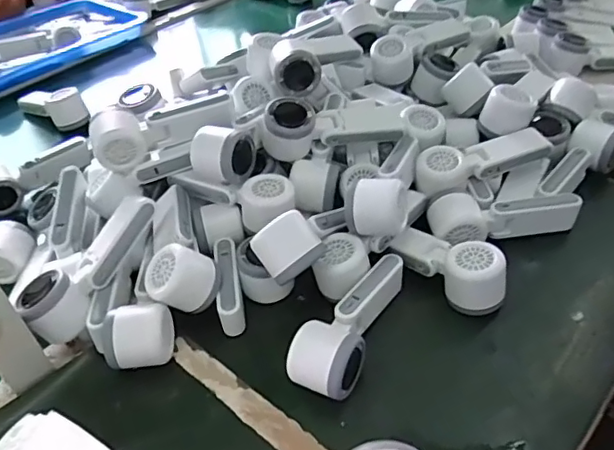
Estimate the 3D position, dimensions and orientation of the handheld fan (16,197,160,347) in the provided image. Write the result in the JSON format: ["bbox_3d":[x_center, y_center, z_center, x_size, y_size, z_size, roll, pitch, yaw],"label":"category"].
[{"bbox_3d":[-0.215,0.040,0.563,0.052,0.060,0.164,26,68,28],"label":"handheld fan"}]

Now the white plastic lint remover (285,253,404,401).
[{"bbox_3d":[0.039,0.091,0.534,0.058,0.050,0.163,14,45,22],"label":"white plastic lint remover"}]

